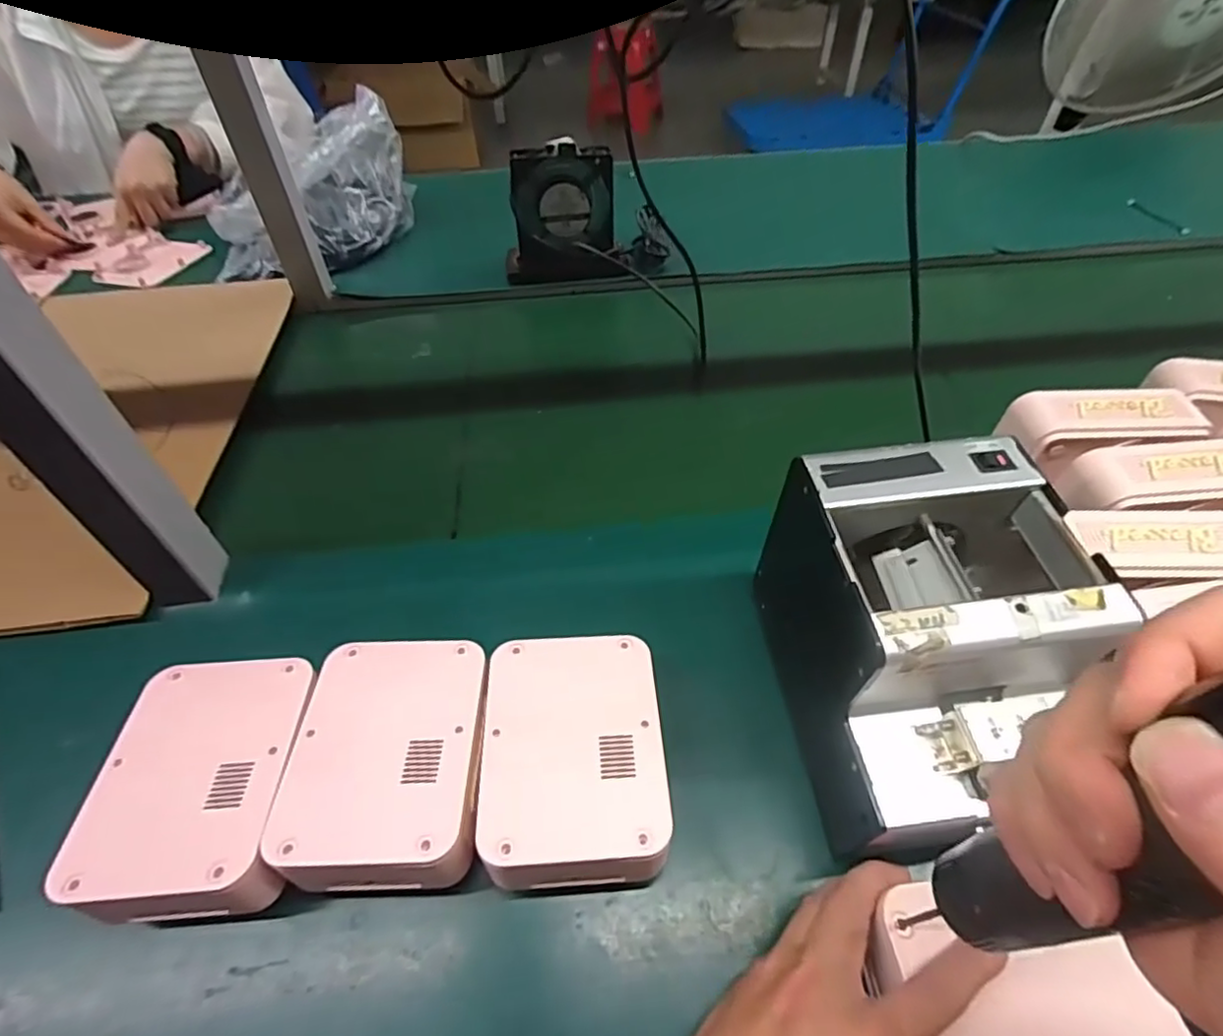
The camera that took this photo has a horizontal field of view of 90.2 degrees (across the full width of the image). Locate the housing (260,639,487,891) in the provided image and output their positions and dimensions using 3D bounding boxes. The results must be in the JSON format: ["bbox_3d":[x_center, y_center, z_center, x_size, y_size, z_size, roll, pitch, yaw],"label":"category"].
[{"bbox_3d":[-0.124,0.142,0.357,0.101,0.066,0.130,-3,48,-2],"label":"housing"}]

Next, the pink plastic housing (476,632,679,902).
[{"bbox_3d":[-0.021,0.142,0.356,0.096,0.061,0.133,-4,48,-2],"label":"pink plastic housing"}]

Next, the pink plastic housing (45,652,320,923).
[{"bbox_3d":[-0.225,0.154,0.350,0.101,0.065,0.133,-3,48,-2],"label":"pink plastic housing"}]

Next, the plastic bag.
[{"bbox_3d":[-0.389,-0.441,0.817,0.319,0.150,0.184,-35,56,-26],"label":"plastic bag"}]

